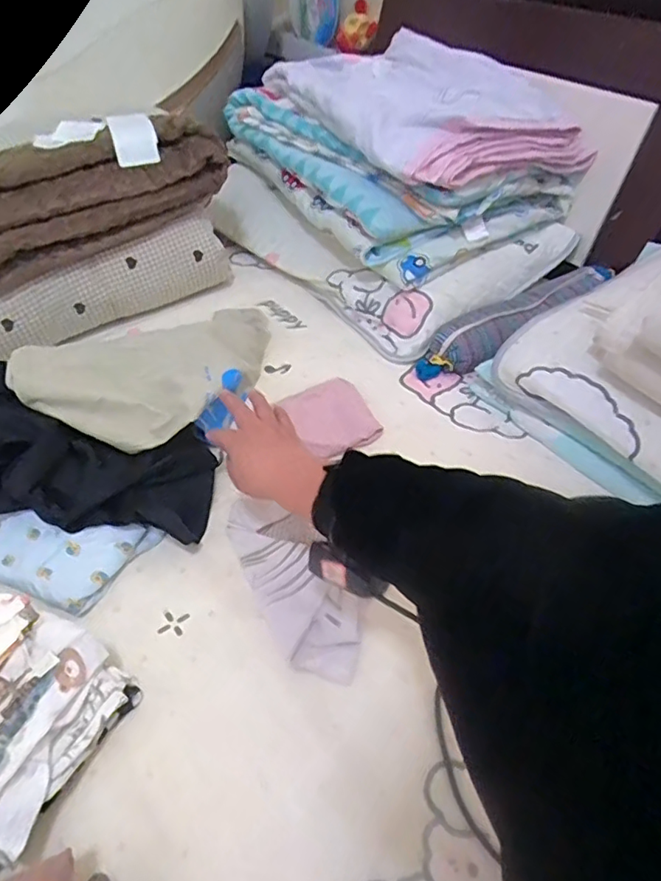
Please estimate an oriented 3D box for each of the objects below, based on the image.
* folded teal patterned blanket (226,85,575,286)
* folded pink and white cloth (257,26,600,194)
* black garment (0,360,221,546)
[{"bbox_3d":[0.106,-0.490,1.006,0.390,0.145,0.507,-23,49,-22],"label":"folded teal patterned blanket"},{"bbox_3d":[0.132,-0.552,0.912,0.322,0.114,0.474,-24,50,-23],"label":"folded pink and white cloth"},{"bbox_3d":[-0.318,0.012,0.648,0.380,0.092,0.162,11,46,11],"label":"black garment"}]

